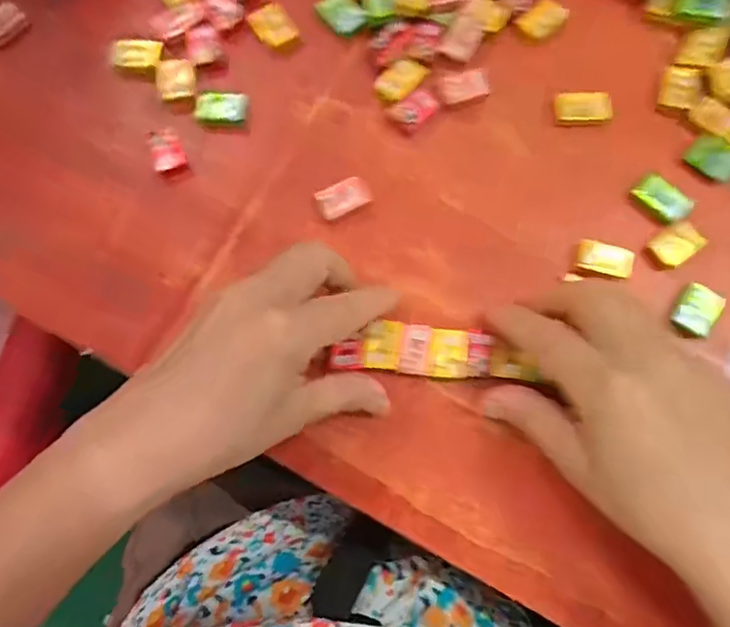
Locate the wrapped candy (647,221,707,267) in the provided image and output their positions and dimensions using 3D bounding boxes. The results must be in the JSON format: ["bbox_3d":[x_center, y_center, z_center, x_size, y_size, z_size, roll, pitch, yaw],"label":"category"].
[{"bbox_3d":[0.168,-0.038,0.300,0.027,0.004,0.020,-35,80,-6],"label":"wrapped candy"}]

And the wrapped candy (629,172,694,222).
[{"bbox_3d":[0.163,-0.063,0.304,0.017,0.004,0.030,-44,81,-8],"label":"wrapped candy"}]

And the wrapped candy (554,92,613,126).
[{"bbox_3d":[0.124,-0.116,0.315,0.031,0.007,0.016,-1,78,0],"label":"wrapped candy"}]

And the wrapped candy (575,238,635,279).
[{"bbox_3d":[0.128,-0.029,0.297,0.030,0.005,0.016,17,79,4],"label":"wrapped candy"}]

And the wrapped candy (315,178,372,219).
[{"bbox_3d":[-0.012,-0.064,0.307,0.030,0.007,0.017,-28,80,-5],"label":"wrapped candy"}]

